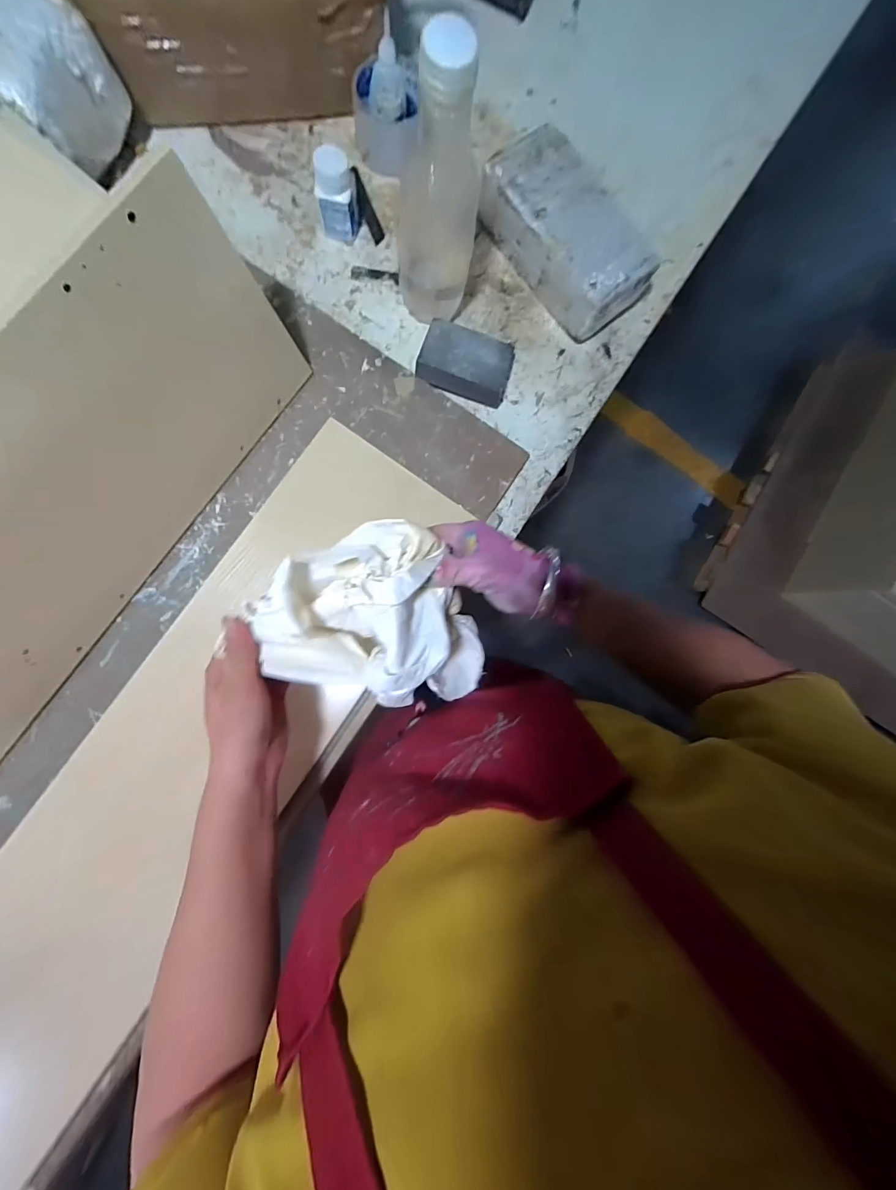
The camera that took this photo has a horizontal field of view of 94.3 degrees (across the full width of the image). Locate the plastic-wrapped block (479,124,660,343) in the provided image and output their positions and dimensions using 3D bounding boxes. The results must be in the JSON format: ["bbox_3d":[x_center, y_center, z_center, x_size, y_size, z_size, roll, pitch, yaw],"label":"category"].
[{"bbox_3d":[0.136,-0.415,0.485,0.104,0.068,0.208,-39,91,-8],"label":"plastic-wrapped block"}]

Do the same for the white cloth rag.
[{"bbox_3d":[-0.051,0.013,0.338,0.189,0.099,0.127,11,85,-6],"label":"white cloth rag"}]

